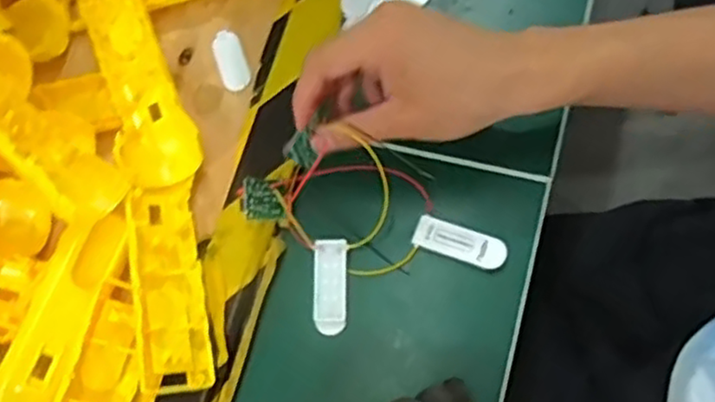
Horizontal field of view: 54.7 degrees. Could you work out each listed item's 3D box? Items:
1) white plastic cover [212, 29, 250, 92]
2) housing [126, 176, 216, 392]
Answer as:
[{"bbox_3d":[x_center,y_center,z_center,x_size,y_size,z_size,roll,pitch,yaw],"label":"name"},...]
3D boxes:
[{"bbox_3d":[-0.090,-0.099,0.488,0.020,0.004,0.049,-22,69,0],"label":"white plastic cover"},{"bbox_3d":[-0.115,0.049,0.420,0.037,0.023,0.128,-12,69,4],"label":"housing"}]

